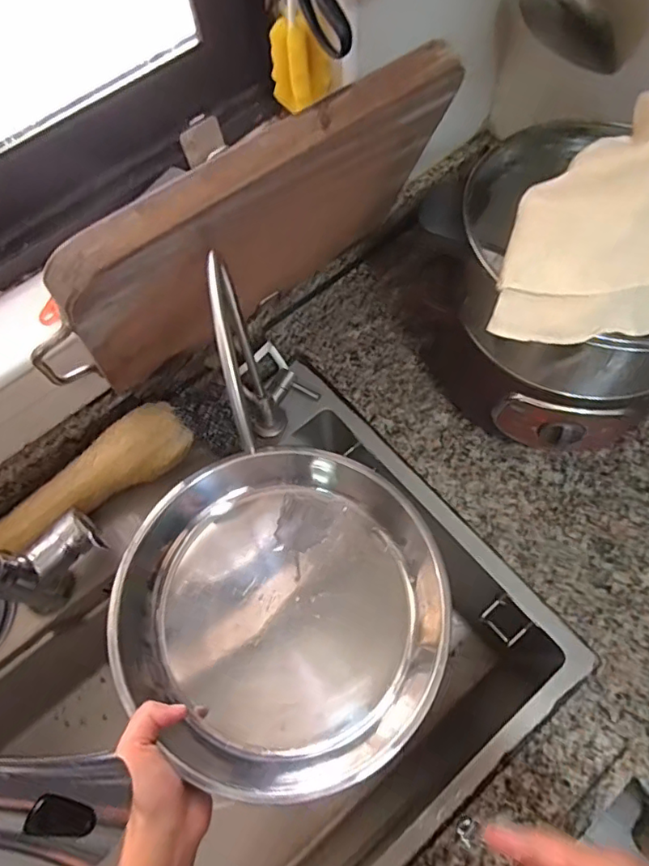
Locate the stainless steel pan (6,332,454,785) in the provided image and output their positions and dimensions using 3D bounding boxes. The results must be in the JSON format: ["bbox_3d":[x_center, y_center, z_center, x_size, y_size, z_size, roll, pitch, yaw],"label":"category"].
[{"bbox_3d":[-0.035,0.149,0.483,0.267,0.052,0.278,-1,66,2],"label":"stainless steel pan"}]

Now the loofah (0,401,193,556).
[{"bbox_3d":[-0.244,0.047,0.555,0.226,0.055,0.064,-32,69,-11],"label":"loofah"}]

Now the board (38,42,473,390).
[{"bbox_3d":[-0.054,-0.163,0.490,0.356,0.281,0.026,-38,87,-21],"label":"board"}]

